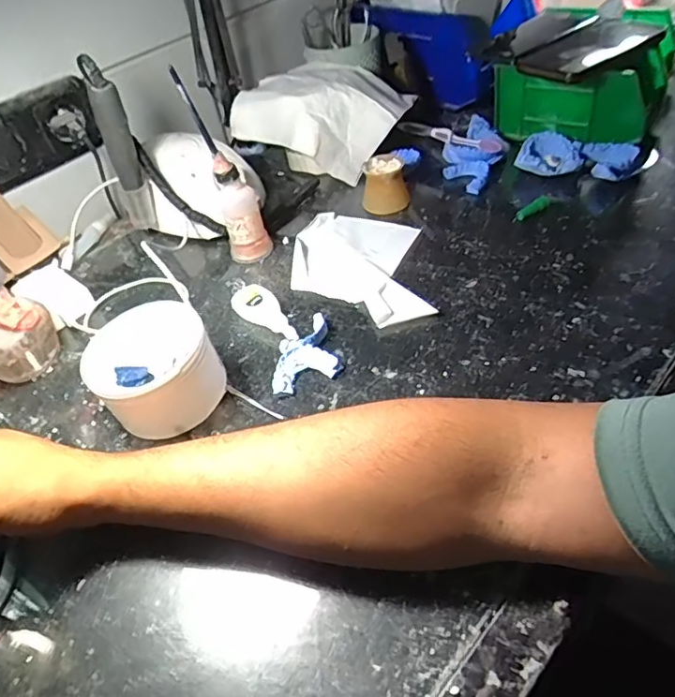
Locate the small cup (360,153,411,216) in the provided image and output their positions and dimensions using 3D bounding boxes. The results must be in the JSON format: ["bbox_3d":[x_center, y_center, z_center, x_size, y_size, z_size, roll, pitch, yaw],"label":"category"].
[{"bbox_3d":[0.050,-0.179,0.614,0.045,0.047,0.043,-6,44,6],"label":"small cup"}]

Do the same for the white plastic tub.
[{"bbox_3d":[-0.140,0.019,0.442,0.097,0.059,0.093,-6,44,6],"label":"white plastic tub"}]

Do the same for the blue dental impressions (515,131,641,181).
[{"bbox_3d":[0.255,-0.204,0.605,0.112,0.029,0.059,14,49,24],"label":"blue dental impressions"}]

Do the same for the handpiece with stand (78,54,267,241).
[{"bbox_3d":[-0.165,-0.210,0.589,0.128,0.175,0.107,7,47,18],"label":"handpiece with stand"}]

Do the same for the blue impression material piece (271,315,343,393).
[{"bbox_3d":[-0.031,0.003,0.471,0.057,0.013,0.070,-16,44,-5],"label":"blue impression material piece"}]

